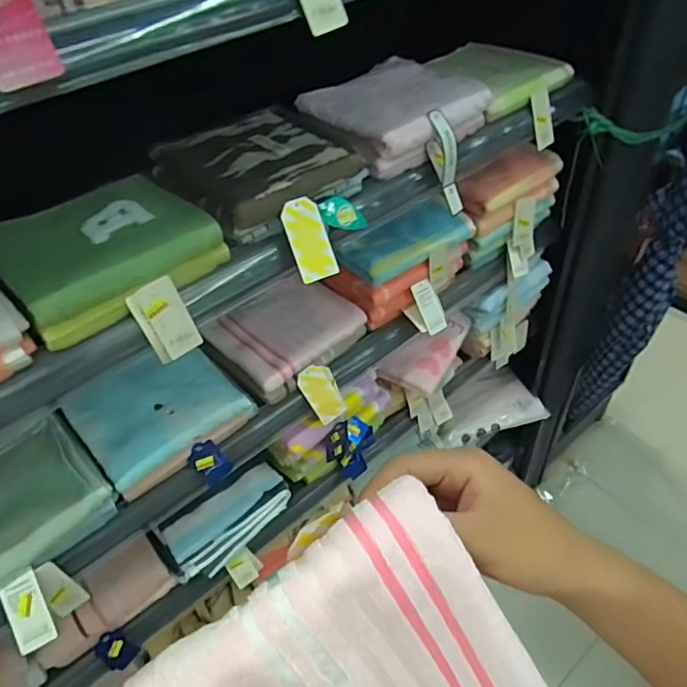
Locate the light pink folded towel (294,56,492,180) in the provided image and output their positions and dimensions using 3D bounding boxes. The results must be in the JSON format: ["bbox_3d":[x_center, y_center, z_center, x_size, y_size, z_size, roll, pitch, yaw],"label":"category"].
[{"bbox_3d":[0.065,-0.297,0.704,0.199,0.056,0.163,-35,51,-26],"label":"light pink folded towel"}]

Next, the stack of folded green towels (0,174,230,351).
[{"bbox_3d":[-0.233,-0.090,0.535,0.180,0.057,0.161,-36,52,-27],"label":"stack of folded green towels"}]

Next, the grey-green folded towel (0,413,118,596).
[{"bbox_3d":[-0.374,0.189,0.619,0.186,0.045,0.147,-35,51,-26],"label":"grey-green folded towel"}]

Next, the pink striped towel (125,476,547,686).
[{"bbox_3d":[0.008,0.181,0.278,0.168,0.157,0.029,-32,18,-6],"label":"pink striped towel"}]

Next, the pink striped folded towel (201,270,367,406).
[{"bbox_3d":[-0.089,-0.017,0.793,0.198,0.051,0.163,-35,51,-26],"label":"pink striped folded towel"}]

